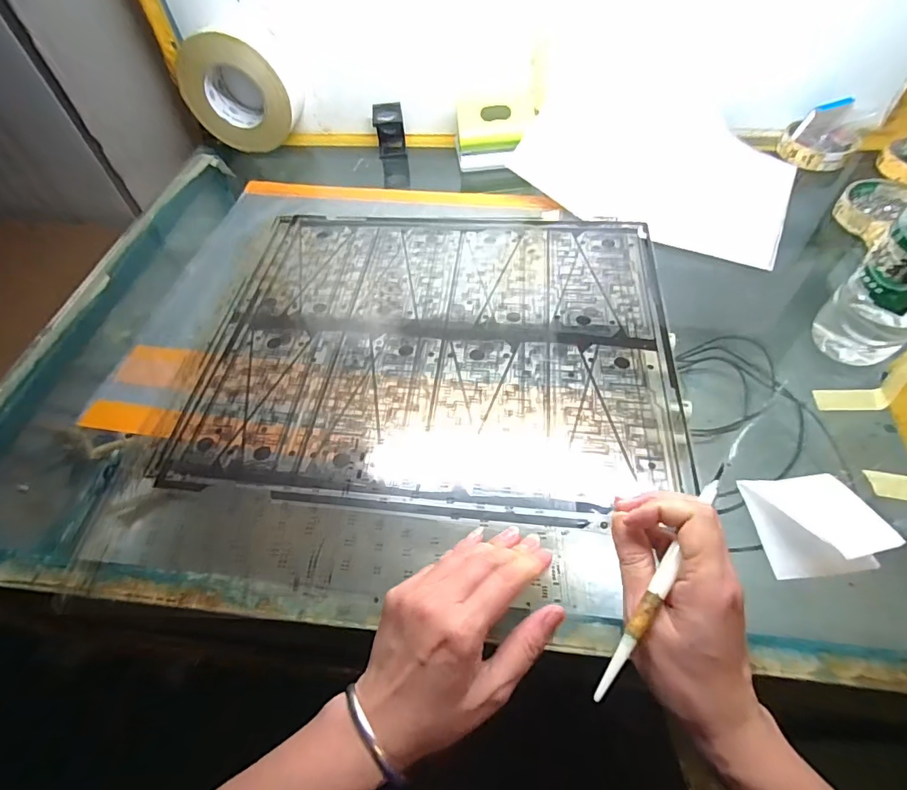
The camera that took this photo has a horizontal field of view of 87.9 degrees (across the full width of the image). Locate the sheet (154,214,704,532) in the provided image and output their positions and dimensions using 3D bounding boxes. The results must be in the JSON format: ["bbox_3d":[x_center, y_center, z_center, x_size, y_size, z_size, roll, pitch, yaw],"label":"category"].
[{"bbox_3d":[-0.010,-0.060,0.448,0.413,0.004,0.356,4,54,6],"label":"sheet"}]

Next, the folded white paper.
[{"bbox_3d":[0.239,0.083,0.313,0.066,0.028,0.064,-7,54,-1],"label":"folded white paper"}]

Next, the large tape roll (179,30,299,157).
[{"bbox_3d":[-0.282,-0.402,0.627,0.130,0.129,0.059,1,55,5],"label":"large tape roll"}]

